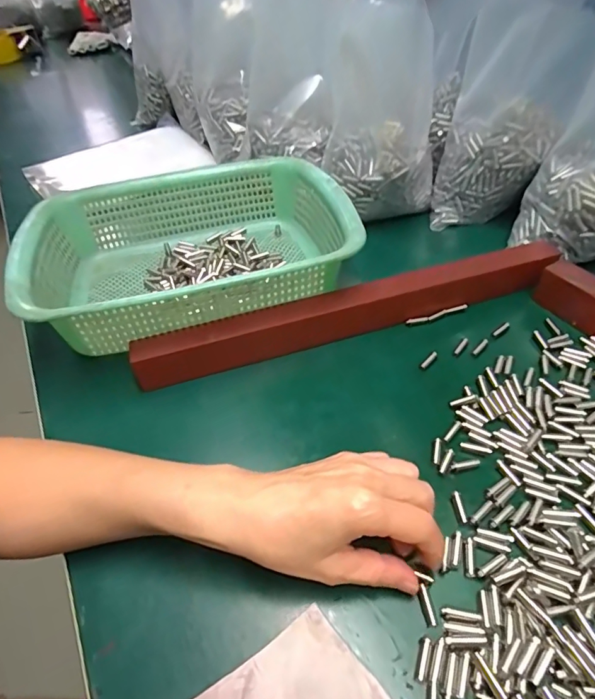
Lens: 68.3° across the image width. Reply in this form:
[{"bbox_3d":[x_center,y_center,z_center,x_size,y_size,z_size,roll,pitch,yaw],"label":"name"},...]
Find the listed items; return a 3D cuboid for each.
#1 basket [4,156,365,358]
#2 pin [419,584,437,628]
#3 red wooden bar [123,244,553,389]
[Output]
[{"bbox_3d":[-0.101,-0.102,0.435,0.293,0.079,0.224,-17,49,-10],"label":"basket"},{"bbox_3d":[0.073,0.144,0.247,0.005,0.004,0.021,-7,51,-1],"label":"pin"},{"bbox_3d":[0.053,-0.037,0.395,0.389,0.037,0.034,-15,48,-8],"label":"red wooden bar"}]

